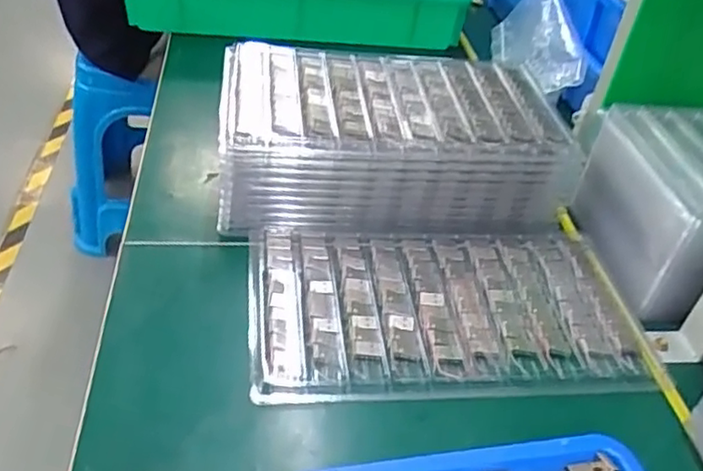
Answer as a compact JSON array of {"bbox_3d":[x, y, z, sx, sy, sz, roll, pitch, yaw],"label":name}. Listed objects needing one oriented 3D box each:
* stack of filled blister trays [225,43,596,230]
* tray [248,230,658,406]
[{"bbox_3d":[0.035,-0.089,0.598,0.295,0.093,0.172,1,40,-8],"label":"stack of filled blister trays"},{"bbox_3d":[0.067,0.050,0.496,0.279,0.010,0.161,1,40,-8],"label":"tray"}]

